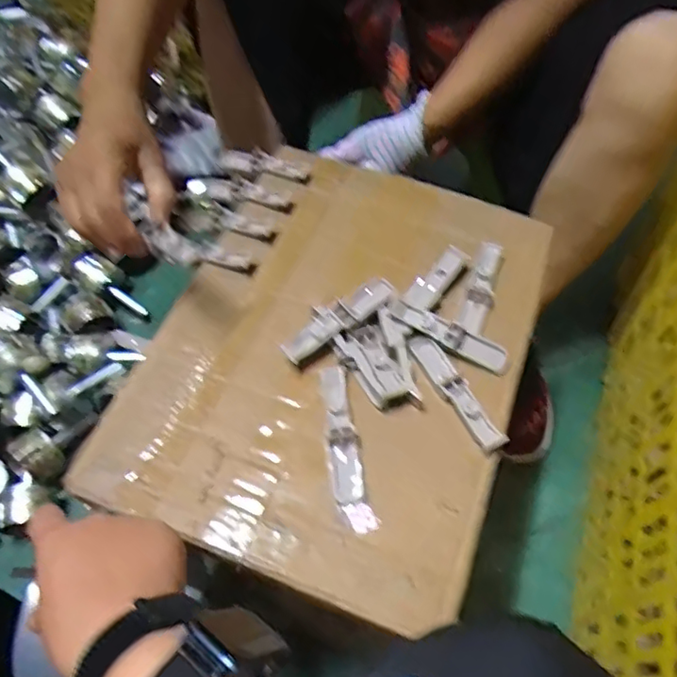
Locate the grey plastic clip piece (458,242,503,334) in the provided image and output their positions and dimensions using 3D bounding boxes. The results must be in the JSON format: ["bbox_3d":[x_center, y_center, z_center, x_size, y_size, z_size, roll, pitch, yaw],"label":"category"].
[{"bbox_3d":[0.120,-0.043,0.484,0.021,0.024,0.090,18,60,9],"label":"grey plastic clip piece"}]

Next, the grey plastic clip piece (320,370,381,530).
[{"bbox_3d":[0.003,0.075,0.409,0.025,0.013,0.117,-10,60,-8],"label":"grey plastic clip piece"}]

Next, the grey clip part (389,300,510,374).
[{"bbox_3d":[0.088,-0.003,0.451,0.100,0.012,0.022,27,61,-1],"label":"grey clip part"}]

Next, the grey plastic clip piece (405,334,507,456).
[{"bbox_3d":[0.086,0.039,0.433,0.021,0.011,0.099,-28,64,-17],"label":"grey plastic clip piece"}]

